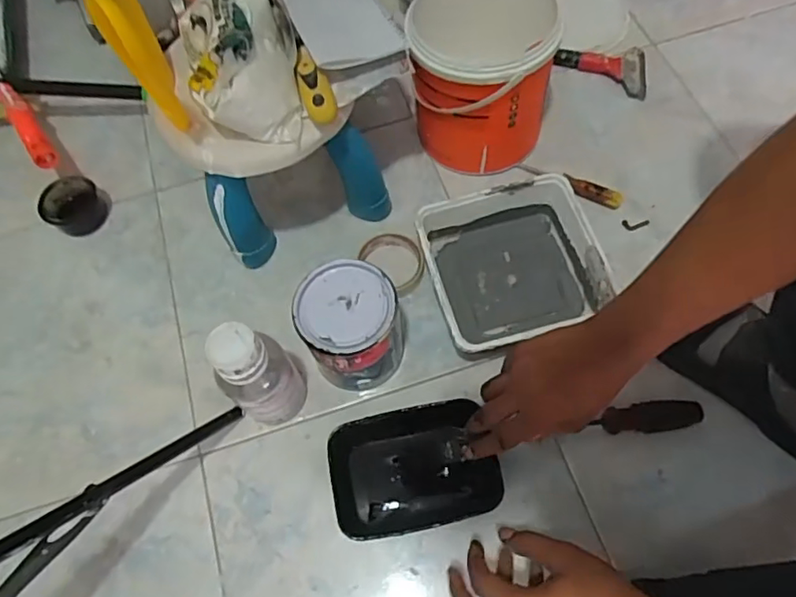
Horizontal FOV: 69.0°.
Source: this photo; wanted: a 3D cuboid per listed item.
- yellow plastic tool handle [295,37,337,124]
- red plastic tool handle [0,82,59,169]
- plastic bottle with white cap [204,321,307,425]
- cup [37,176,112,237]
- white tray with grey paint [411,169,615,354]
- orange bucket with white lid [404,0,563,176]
[{"bbox_3d":[-0.090,-0.230,0.601,0.032,0.018,0.108,-16,66,-4],"label":"yellow plastic tool handle"},{"bbox_3d":[-0.517,-0.243,0.801,0.031,0.026,0.168,-35,68,-12],"label":"red plastic tool handle"},{"bbox_3d":[-0.149,0.080,0.615,0.076,0.171,0.077,-1,65,3],"label":"plastic bottle with white cap"},{"bbox_3d":[-0.449,-0.131,0.803,0.078,0.037,0.076,-1,65,3],"label":"cup"},{"bbox_3d":[0.139,-0.034,0.709,0.195,0.073,0.191,-13,65,-3],"label":"white tray with grey paint"},{"bbox_3d":[0.104,-0.284,0.750,0.169,0.191,0.162,-1,65,3],"label":"orange bucket with white lid"}]

